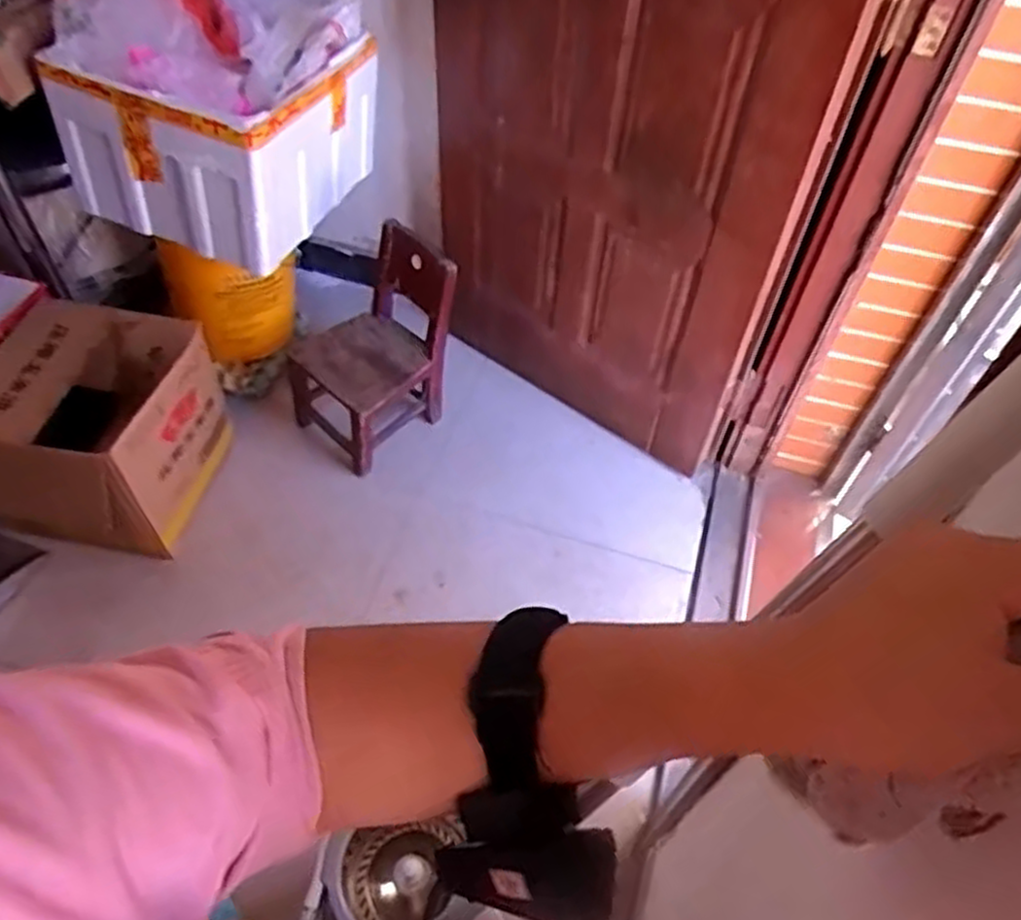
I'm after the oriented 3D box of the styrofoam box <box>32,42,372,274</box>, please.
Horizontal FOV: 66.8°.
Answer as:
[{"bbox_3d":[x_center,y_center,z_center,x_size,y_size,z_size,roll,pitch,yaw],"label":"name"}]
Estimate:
[{"bbox_3d":[-0.532,-0.638,1.460,0.420,0.312,0.500,18,53,9],"label":"styrofoam box"}]

